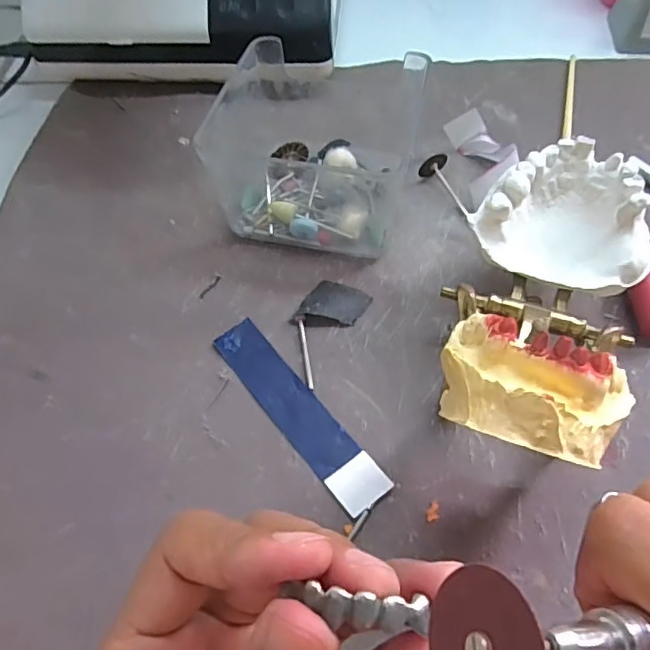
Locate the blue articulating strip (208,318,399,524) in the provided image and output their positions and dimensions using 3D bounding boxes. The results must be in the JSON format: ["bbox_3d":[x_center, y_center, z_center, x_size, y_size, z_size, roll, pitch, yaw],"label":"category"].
[{"bbox_3d":[-0.013,0.036,0.240,0.021,0.004,0.102,-34,61,-19],"label":"blue articulating strip"}]

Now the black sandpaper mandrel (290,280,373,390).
[{"bbox_3d":[-0.003,0.000,0.262,0.027,0.007,0.055,24,60,17],"label":"black sandpaper mandrel"}]

